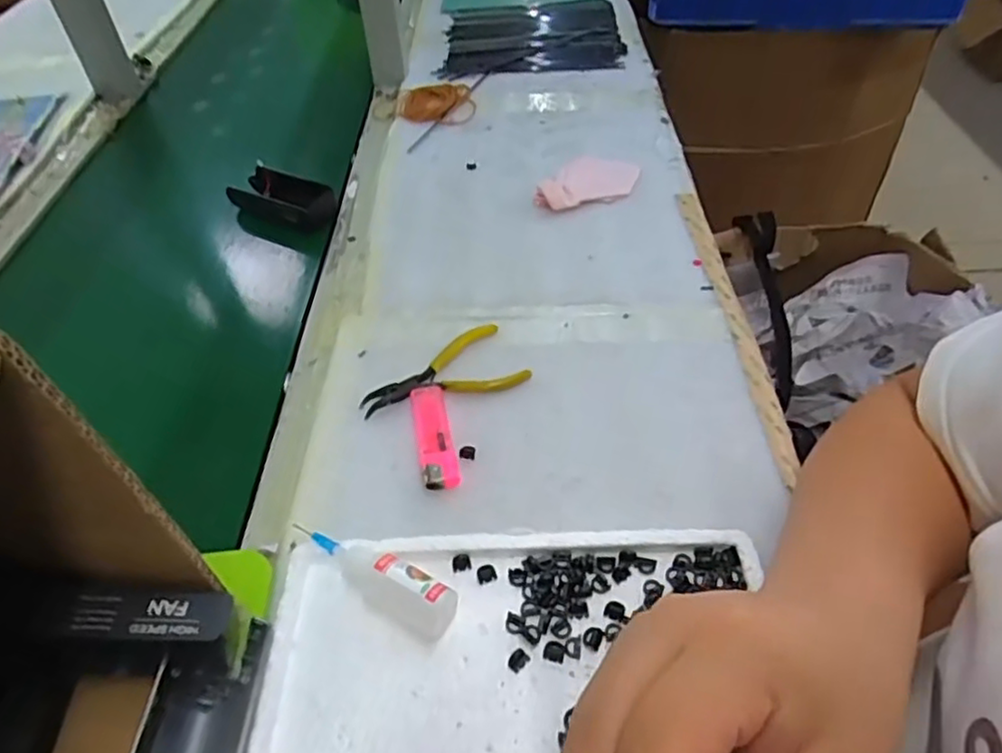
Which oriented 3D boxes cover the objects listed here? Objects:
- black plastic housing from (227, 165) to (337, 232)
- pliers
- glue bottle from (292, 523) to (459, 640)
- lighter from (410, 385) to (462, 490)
[{"bbox_3d":[-0.209,-0.173,0.639,0.109,0.025,0.046,23,54,22],"label":"black plastic housing"},{"bbox_3d":[-0.044,-0.005,0.482,0.115,0.008,0.060,-15,50,-10],"label":"pliers"},{"bbox_3d":[-0.068,0.102,0.351,0.099,0.023,0.024,25,54,23],"label":"glue bottle"},{"bbox_3d":[-0.044,0.038,0.439,0.023,0.009,0.083,-11,49,-6],"label":"lighter"}]

